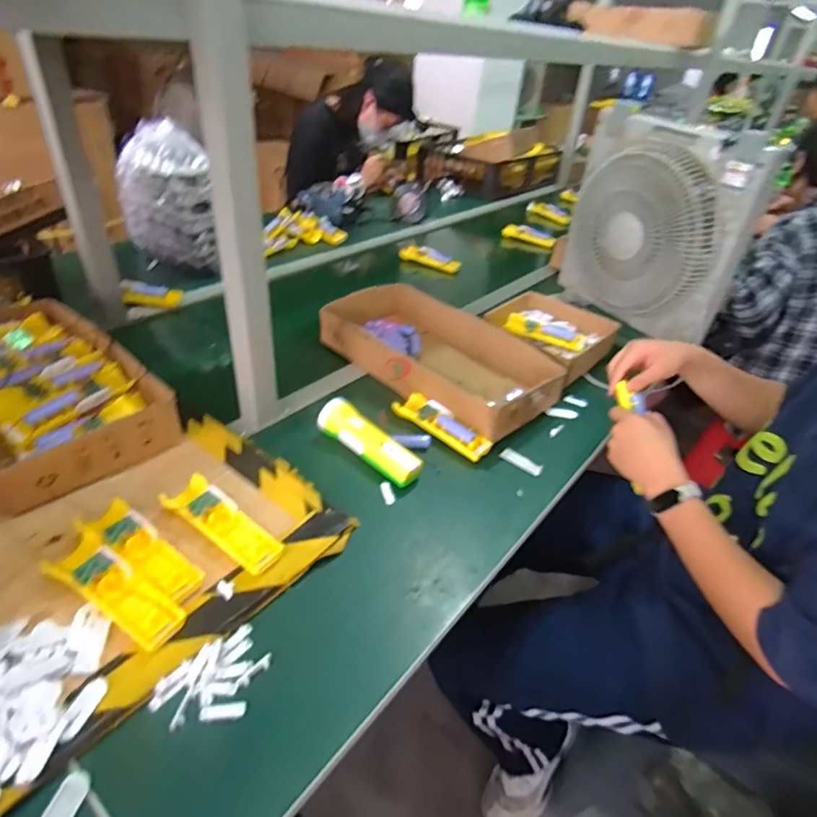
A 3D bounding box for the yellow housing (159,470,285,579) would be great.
[{"bbox_3d":[-0.215,0.134,0.609,0.155,0.028,0.055,27,41,25],"label":"yellow housing"}]

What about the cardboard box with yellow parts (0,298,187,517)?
[{"bbox_3d":[-0.528,-0.031,0.744,0.435,0.084,0.226,32,43,30],"label":"cardboard box with yellow parts"}]

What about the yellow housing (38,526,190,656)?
[{"bbox_3d":[-0.302,0.180,0.534,0.174,0.024,0.052,24,40,23],"label":"yellow housing"}]

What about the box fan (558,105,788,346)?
[{"bbox_3d":[0.466,-0.350,1.033,0.101,0.355,0.367,-11,40,-23],"label":"box fan"}]

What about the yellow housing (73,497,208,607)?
[{"bbox_3d":[-0.292,0.155,0.574,0.161,0.028,0.050,25,40,23],"label":"yellow housing"}]

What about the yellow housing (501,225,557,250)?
[{"bbox_3d":[0.381,-0.540,1.659,0.174,0.051,0.058,19,38,16],"label":"yellow housing"}]

